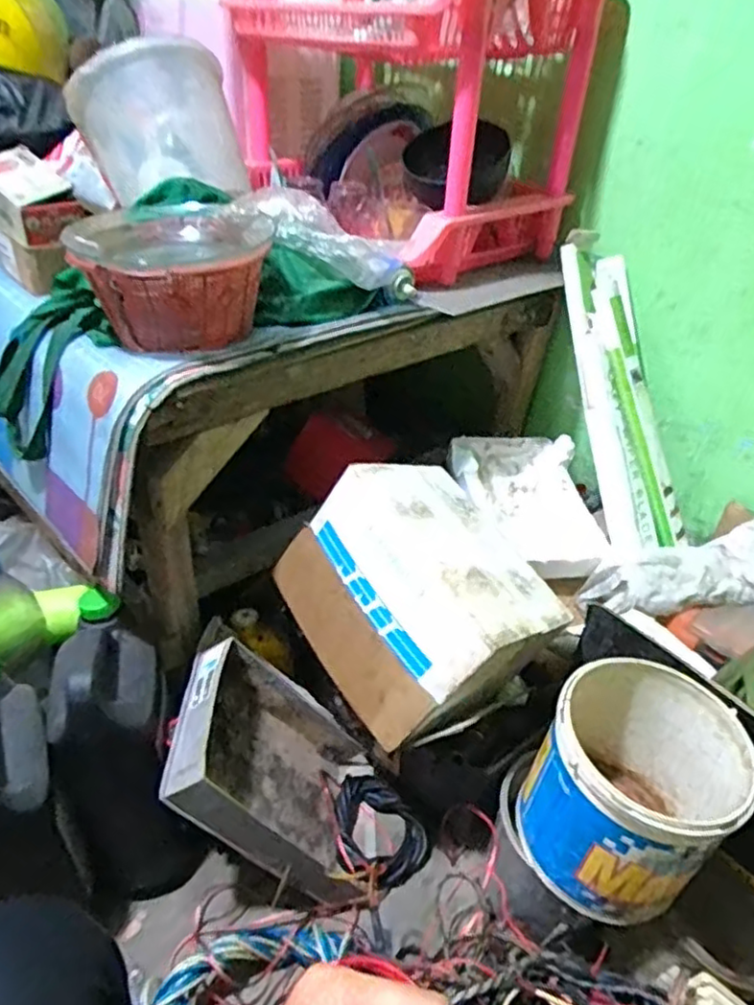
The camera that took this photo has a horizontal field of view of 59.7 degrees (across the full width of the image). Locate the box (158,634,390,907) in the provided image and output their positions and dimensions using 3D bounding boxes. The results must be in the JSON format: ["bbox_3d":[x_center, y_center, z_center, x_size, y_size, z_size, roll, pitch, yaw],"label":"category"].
[{"bbox_3d":[-0.113,0.338,0.822,0.061,0.329,0.229,-30,31,15],"label":"box"}]

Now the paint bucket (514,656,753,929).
[{"bbox_3d":[0.259,0.291,0.666,0.185,0.185,0.171,2,35,-1],"label":"paint bucket"}]

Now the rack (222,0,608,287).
[{"bbox_3d":[0.039,-0.565,0.965,0.346,0.341,0.455,-24,43,-33],"label":"rack"}]

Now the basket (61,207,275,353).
[{"bbox_3d":[-0.210,-0.234,0.698,0.191,0.106,0.195,2,35,-1],"label":"basket"}]

